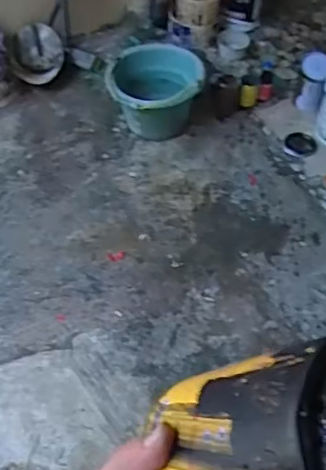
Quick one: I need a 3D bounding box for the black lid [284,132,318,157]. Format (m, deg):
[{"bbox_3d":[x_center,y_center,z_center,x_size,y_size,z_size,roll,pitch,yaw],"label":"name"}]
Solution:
[{"bbox_3d":[0.423,-0.279,1.810,0.096,0.009,0.096,2,52,-2],"label":"black lid"}]

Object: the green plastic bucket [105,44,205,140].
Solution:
[{"bbox_3d":[-0.027,-0.415,1.790,0.269,0.199,0.286,2,52,-2],"label":"green plastic bucket"}]

